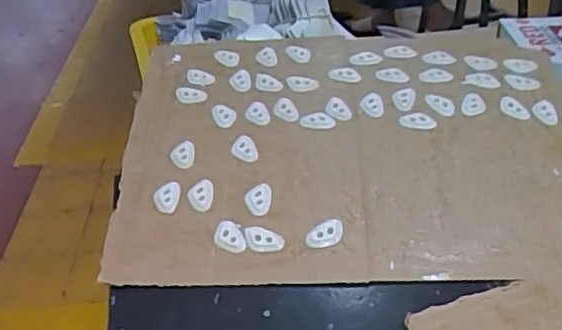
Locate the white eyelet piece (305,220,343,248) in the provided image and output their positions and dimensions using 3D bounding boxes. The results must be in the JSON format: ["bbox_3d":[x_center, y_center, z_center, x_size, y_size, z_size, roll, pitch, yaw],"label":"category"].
[{"bbox_3d":[0.027,0.043,0.387,0.025,0.004,0.014,-25,69,-14],"label":"white eyelet piece"}]

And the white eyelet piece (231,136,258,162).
[{"bbox_3d":[-0.026,-0.011,0.441,0.017,0.009,0.019,-7,35,-4],"label":"white eyelet piece"}]

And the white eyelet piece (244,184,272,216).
[{"bbox_3d":[-0.015,0.022,0.408,0.017,0.004,0.024,-6,61,5],"label":"white eyelet piece"}]

